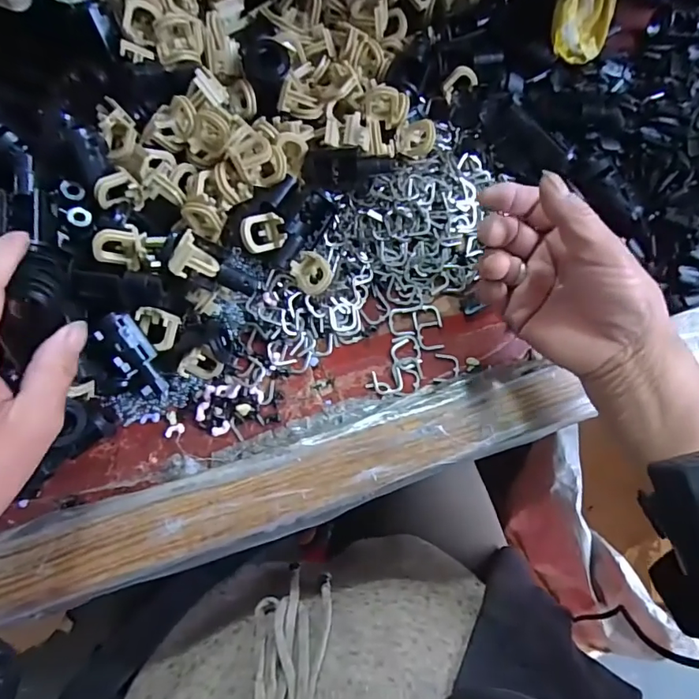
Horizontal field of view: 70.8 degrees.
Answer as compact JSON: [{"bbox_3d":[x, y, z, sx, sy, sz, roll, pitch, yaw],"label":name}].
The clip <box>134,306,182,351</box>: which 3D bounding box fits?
[{"bbox_3d":[-0.112,-0.012,0.284,0.022,0.011,0.022,14,79,-1],"label":"clip"}]

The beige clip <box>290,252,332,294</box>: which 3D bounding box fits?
[{"bbox_3d":[-0.024,-0.047,0.308,0.025,0.015,0.023,1,80,-4],"label":"beige clip"}]

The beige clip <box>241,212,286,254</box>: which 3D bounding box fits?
[{"bbox_3d":[-0.054,-0.069,0.294,0.025,0.011,0.022,-21,109,-38],"label":"beige clip"}]

